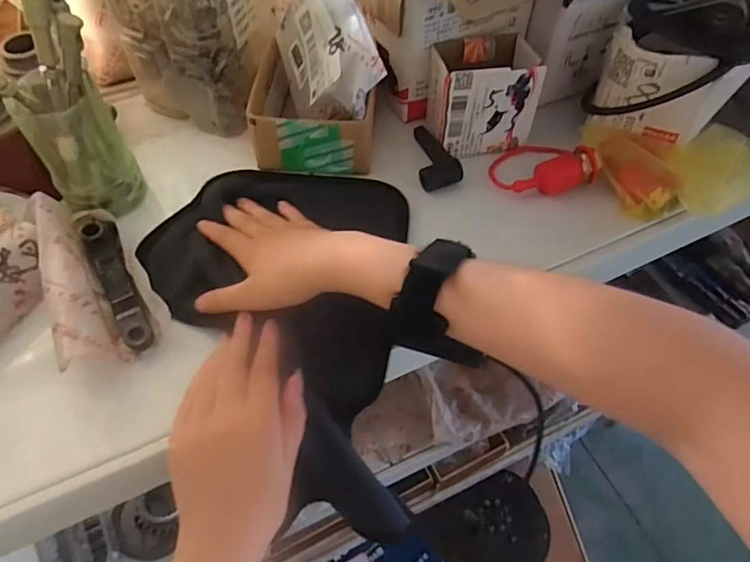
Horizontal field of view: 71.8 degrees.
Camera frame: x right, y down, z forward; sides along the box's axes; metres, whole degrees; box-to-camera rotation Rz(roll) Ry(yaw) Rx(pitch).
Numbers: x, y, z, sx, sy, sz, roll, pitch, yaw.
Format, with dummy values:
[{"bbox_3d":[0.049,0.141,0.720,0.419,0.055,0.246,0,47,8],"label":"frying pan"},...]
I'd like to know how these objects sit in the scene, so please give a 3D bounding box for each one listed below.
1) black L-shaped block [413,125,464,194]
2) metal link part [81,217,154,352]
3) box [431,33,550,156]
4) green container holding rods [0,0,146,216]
[{"bbox_3d":[0.058,-0.118,0.477,0.037,0.019,0.076,-2,55,-1],"label":"black L-shaped block"},{"bbox_3d":[-0.195,0.000,0.392,0.026,0.032,0.124,-27,60,-17],"label":"metal link part"},{"bbox_3d":[0.096,-0.169,0.469,0.088,0.079,0.068,-9,56,-6],"label":"box"},{"bbox_3d":[-0.241,-0.126,0.400,0.083,0.159,0.059,-32,61,-20],"label":"green container holding rods"}]

